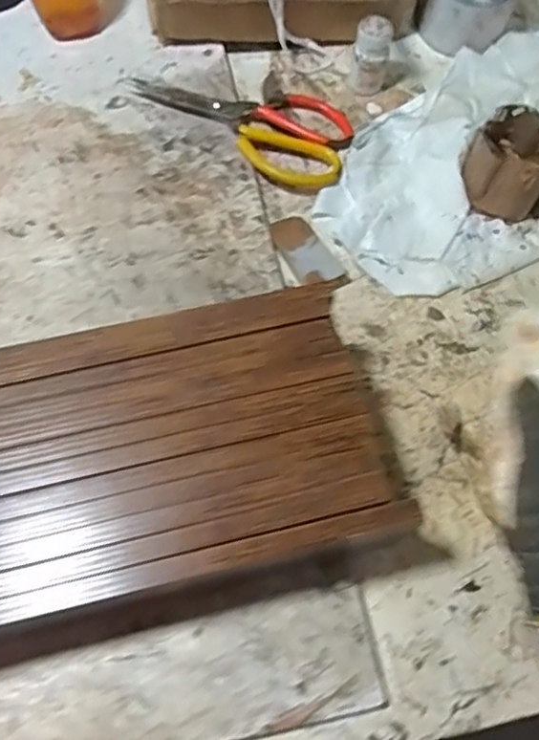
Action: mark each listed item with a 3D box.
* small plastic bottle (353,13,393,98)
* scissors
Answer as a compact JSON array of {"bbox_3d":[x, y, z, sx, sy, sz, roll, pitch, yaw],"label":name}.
[{"bbox_3d":[0.092,-0.282,0.567,0.029,0.060,0.026,14,68,5],"label":"small plastic bottle"},{"bbox_3d":[-0.026,-0.226,0.552,0.199,0.009,0.093,21,69,8],"label":"scissors"}]

